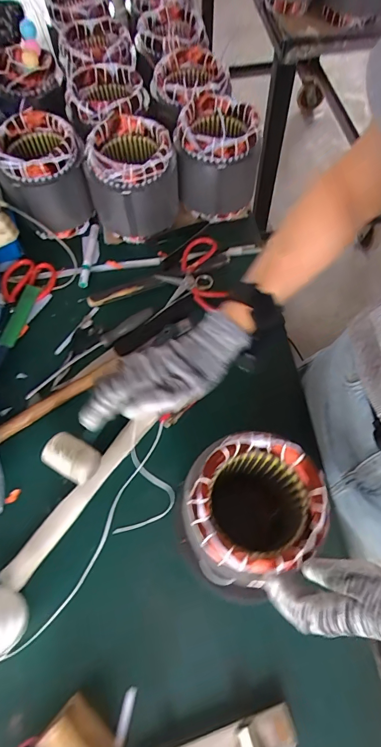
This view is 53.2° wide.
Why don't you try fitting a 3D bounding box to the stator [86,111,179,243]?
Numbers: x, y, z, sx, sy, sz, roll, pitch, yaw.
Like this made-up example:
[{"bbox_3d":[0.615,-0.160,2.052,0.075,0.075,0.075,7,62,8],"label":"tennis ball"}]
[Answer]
[{"bbox_3d":[-0.097,-0.344,0.700,0.158,0.169,0.138,-5,67,-3],"label":"stator"}]

